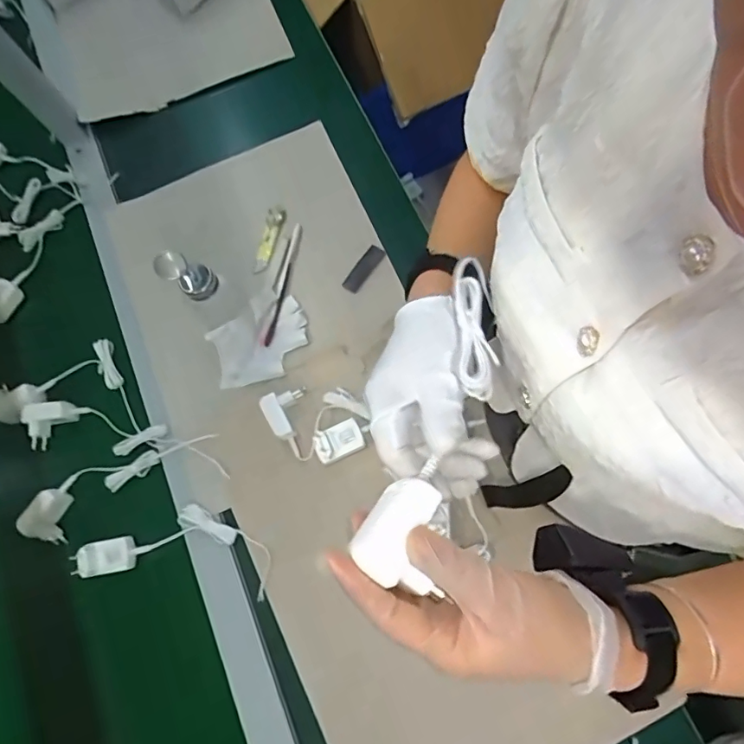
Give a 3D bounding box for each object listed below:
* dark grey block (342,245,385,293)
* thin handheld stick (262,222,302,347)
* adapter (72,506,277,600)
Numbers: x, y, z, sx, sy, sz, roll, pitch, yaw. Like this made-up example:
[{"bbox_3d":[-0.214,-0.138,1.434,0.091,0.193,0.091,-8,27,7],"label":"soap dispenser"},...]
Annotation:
[{"bbox_3d":[-0.012,-0.144,0.704,0.025,0.005,0.075,34,77,9],"label":"dark grey block"},{"bbox_3d":[-0.122,-0.121,0.692,0.013,0.016,0.181,12,74,4],"label":"thin handheld stick"},{"bbox_3d":[-0.235,0.210,0.608,0.227,0.029,0.095,8,74,2],"label":"adapter"}]

